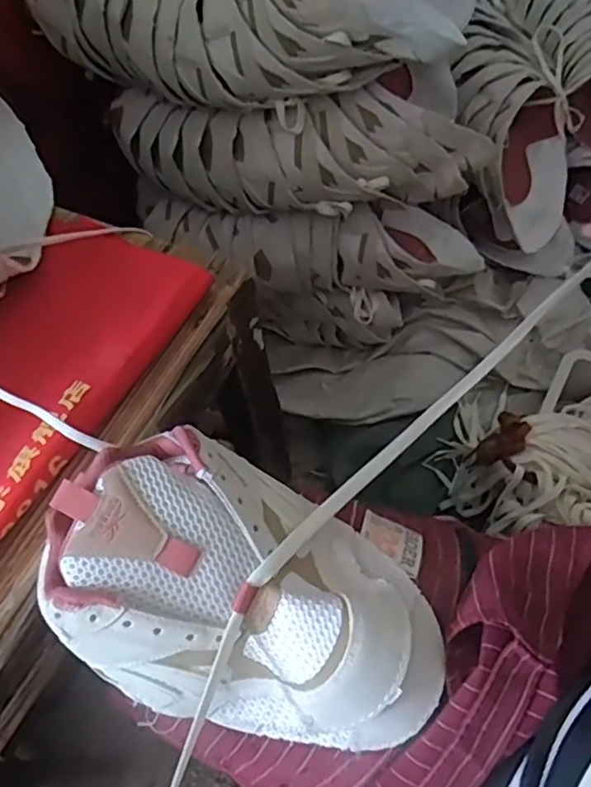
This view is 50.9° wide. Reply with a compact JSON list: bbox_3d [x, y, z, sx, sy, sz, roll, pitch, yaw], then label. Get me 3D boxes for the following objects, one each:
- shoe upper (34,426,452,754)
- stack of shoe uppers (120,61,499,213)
[{"bbox_3d":[-0.029,0.108,0.337,0.217,0.084,0.132,22,65,15],"label":"shoe upper"},{"bbox_3d":[-0.009,-0.271,0.696,0.430,0.114,0.099,6,62,7],"label":"stack of shoe uppers"}]

